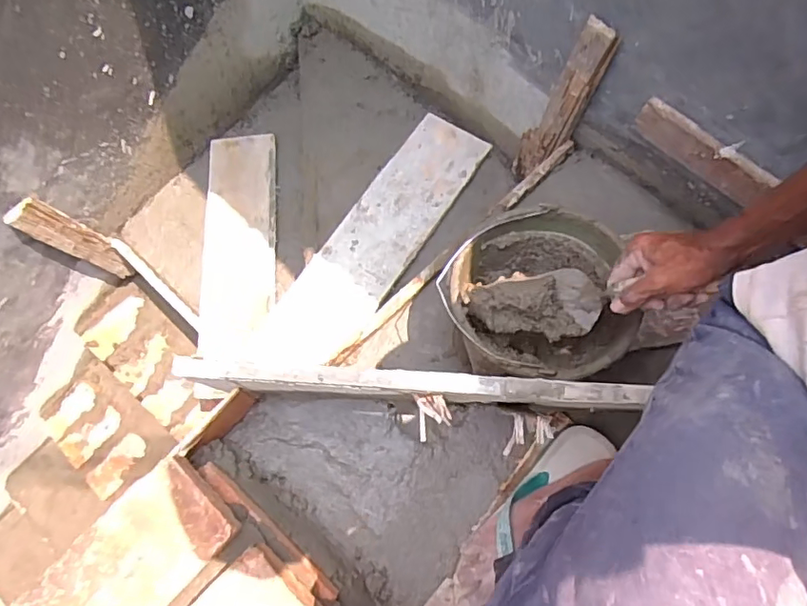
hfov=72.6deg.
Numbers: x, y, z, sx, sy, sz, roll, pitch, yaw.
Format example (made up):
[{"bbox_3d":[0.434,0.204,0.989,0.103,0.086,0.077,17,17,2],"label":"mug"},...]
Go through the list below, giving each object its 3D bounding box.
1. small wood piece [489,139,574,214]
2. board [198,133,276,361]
[{"bbox_3d":[0.233,-0.224,0.985,0.201,0.017,0.023,-42,77,-12],"label":"small wood piece"},{"bbox_3d":[-0.404,-0.160,1.351,0.177,0.025,0.603,-4,71,2],"label":"board"}]

